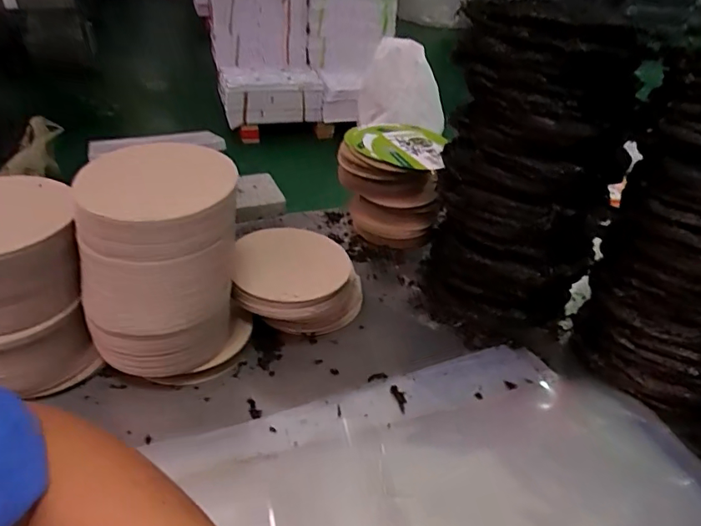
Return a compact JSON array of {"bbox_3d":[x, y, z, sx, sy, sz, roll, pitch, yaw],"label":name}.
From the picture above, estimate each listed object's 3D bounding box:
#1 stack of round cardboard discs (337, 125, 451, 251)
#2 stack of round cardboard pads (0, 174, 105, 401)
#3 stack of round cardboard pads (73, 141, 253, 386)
[{"bbox_3d":[0.063,-0.131,0.896,0.164,0.163,0.139,4,37,-1],"label":"stack of round cardboard discs"},{"bbox_3d":[-0.361,0.027,0.560,0.142,0.192,0.140,-16,41,-25],"label":"stack of round cardboard pads"},{"bbox_3d":[-0.212,0.009,0.599,0.164,0.238,0.171,-9,39,-17],"label":"stack of round cardboard pads"}]

